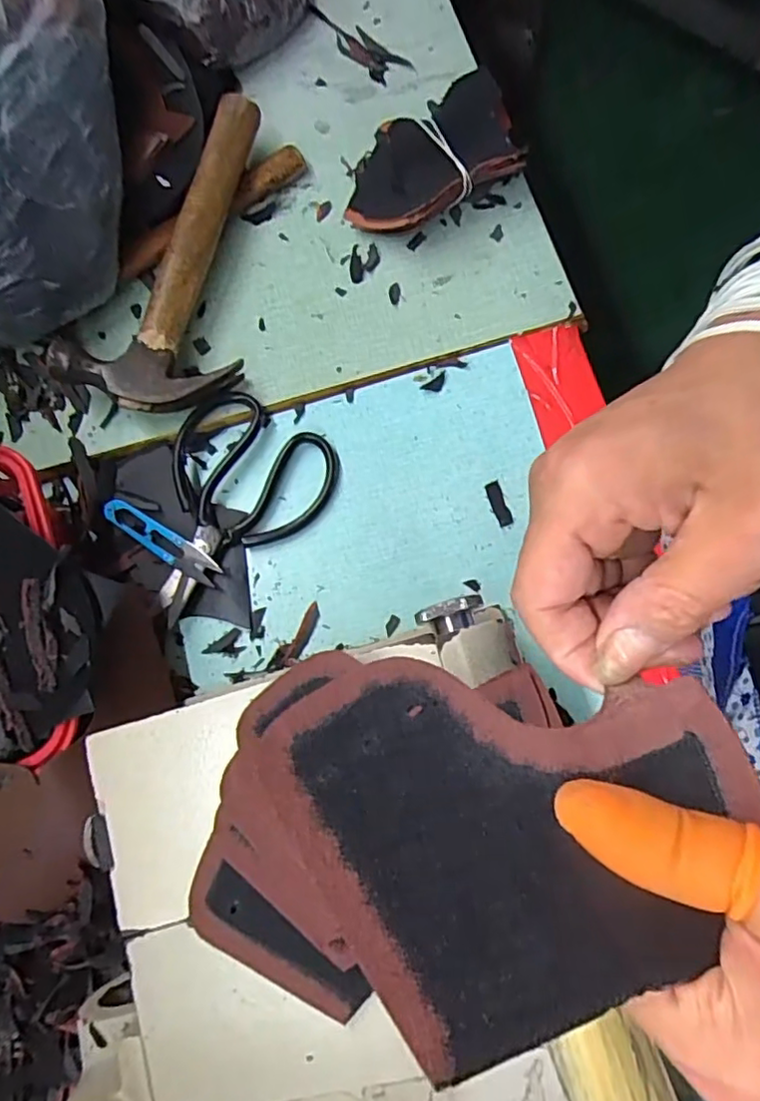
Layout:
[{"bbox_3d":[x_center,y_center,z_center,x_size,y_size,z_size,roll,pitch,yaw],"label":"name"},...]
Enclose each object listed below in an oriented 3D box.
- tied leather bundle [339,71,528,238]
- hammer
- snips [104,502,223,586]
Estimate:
[{"bbox_3d":[0.045,-0.308,0.486,0.158,0.045,0.095,-32,80,-6],"label":"tied leather bundle"},{"bbox_3d":[-0.164,-0.221,0.465,0.130,0.053,0.247,4,79,4],"label":"hammer"},{"bbox_3d":[-0.161,-0.007,0.449,0.100,0.012,0.022,33,80,7],"label":"snips"}]

